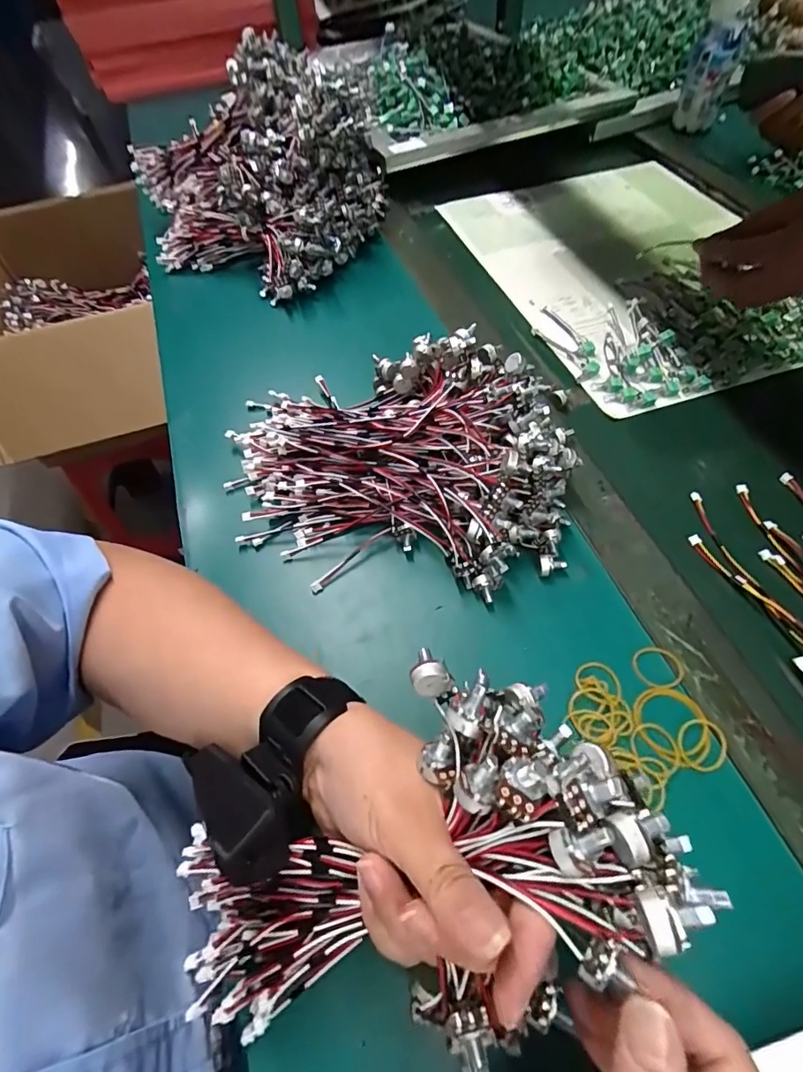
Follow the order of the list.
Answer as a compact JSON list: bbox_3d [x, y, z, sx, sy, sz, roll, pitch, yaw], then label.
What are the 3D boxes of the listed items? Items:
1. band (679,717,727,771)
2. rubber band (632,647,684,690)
[{"bbox_3d":[0.186,0.128,0.310,0.027,0.004,0.033,27,62,19],"label":"band"},{"bbox_3d":[0.173,0.089,0.339,0.030,0.004,0.029,-1,57,2],"label":"rubber band"}]

